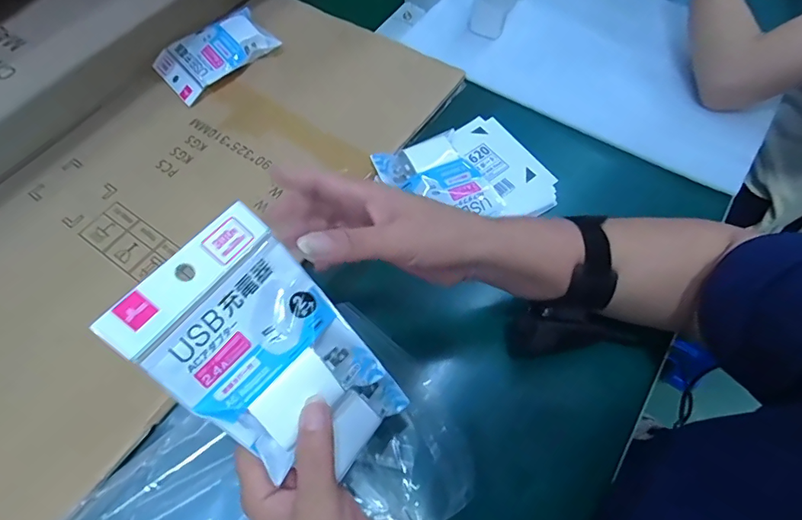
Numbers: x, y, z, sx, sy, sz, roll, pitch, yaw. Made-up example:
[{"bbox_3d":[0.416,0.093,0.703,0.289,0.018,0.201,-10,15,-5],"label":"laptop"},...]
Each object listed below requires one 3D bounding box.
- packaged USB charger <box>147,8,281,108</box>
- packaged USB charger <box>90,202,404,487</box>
[{"bbox_3d":[-0.222,-0.250,0.546,0.132,0.032,0.085,-40,68,-17],"label":"packaged USB charger"},{"bbox_3d":[-0.068,0.059,0.263,0.164,0.028,0.094,50,56,-17],"label":"packaged USB charger"}]

